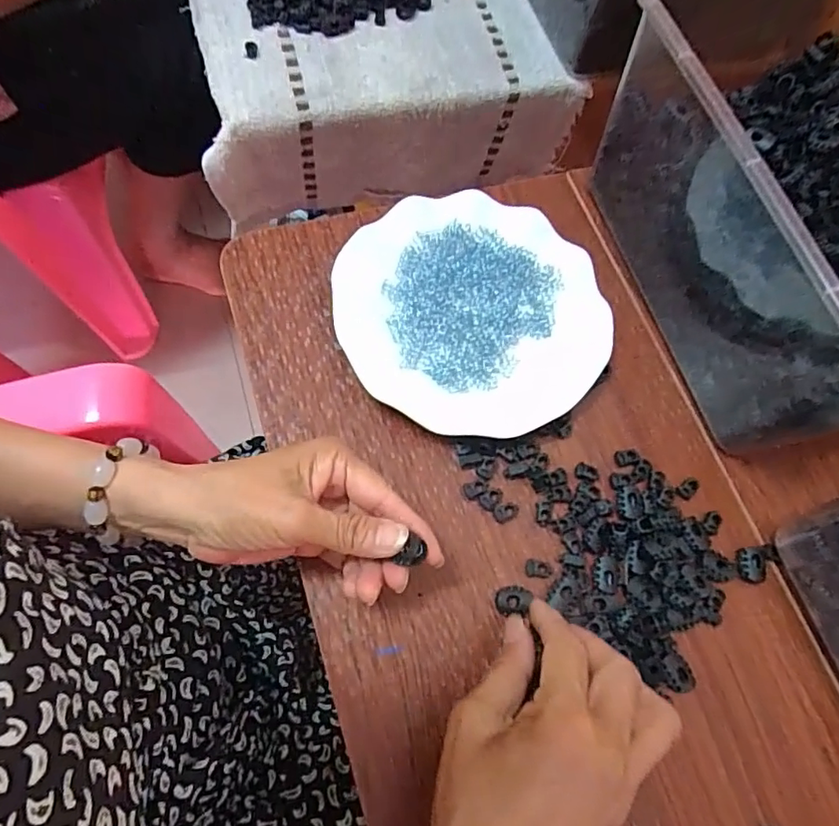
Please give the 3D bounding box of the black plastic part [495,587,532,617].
[{"bbox_3d":[0.056,0.111,0.328,0.021,0.006,0.015,-6,72,-4],"label":"black plastic part"}]

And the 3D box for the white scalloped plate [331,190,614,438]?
[{"bbox_3d":[0.036,-0.072,0.381,0.182,0.021,0.170,2,70,-6],"label":"white scalloped plate"}]

